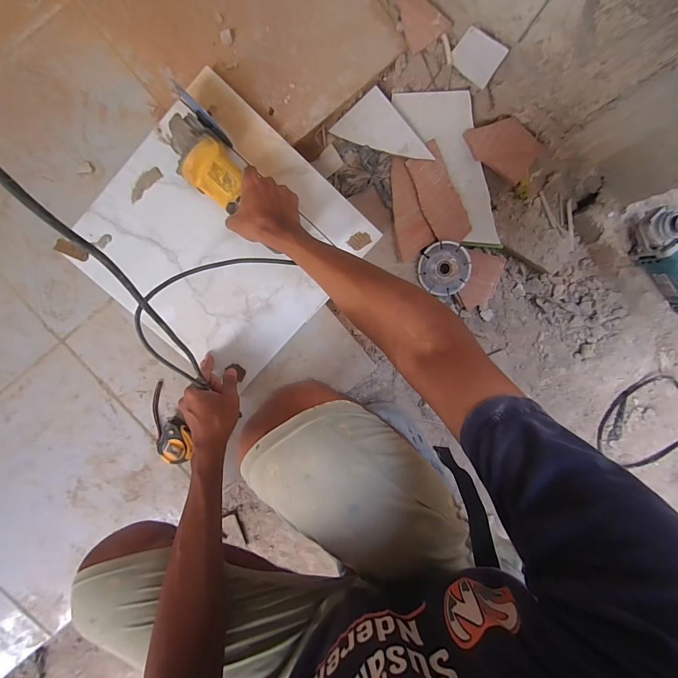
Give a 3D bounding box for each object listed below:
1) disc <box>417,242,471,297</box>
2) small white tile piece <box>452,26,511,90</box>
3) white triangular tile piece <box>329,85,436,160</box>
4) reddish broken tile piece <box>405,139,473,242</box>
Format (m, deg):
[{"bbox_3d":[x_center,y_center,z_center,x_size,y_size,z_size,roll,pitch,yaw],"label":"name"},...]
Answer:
[{"bbox_3d":[0.198,-0.131,0.611,0.097,0.008,0.091,-1,103,-3],"label":"disc"},{"bbox_3d":[0.229,-0.468,0.547,0.010,0.058,0.092,-24,70,-21],"label":"small white tile piece"},{"bbox_3d":[0.076,-0.360,0.599,0.100,0.010,0.158,-38,89,23],"label":"white triangular tile piece"},{"bbox_3d":[0.181,-0.262,0.603,0.065,0.008,0.175,-23,92,18],"label":"reddish broken tile piece"}]

